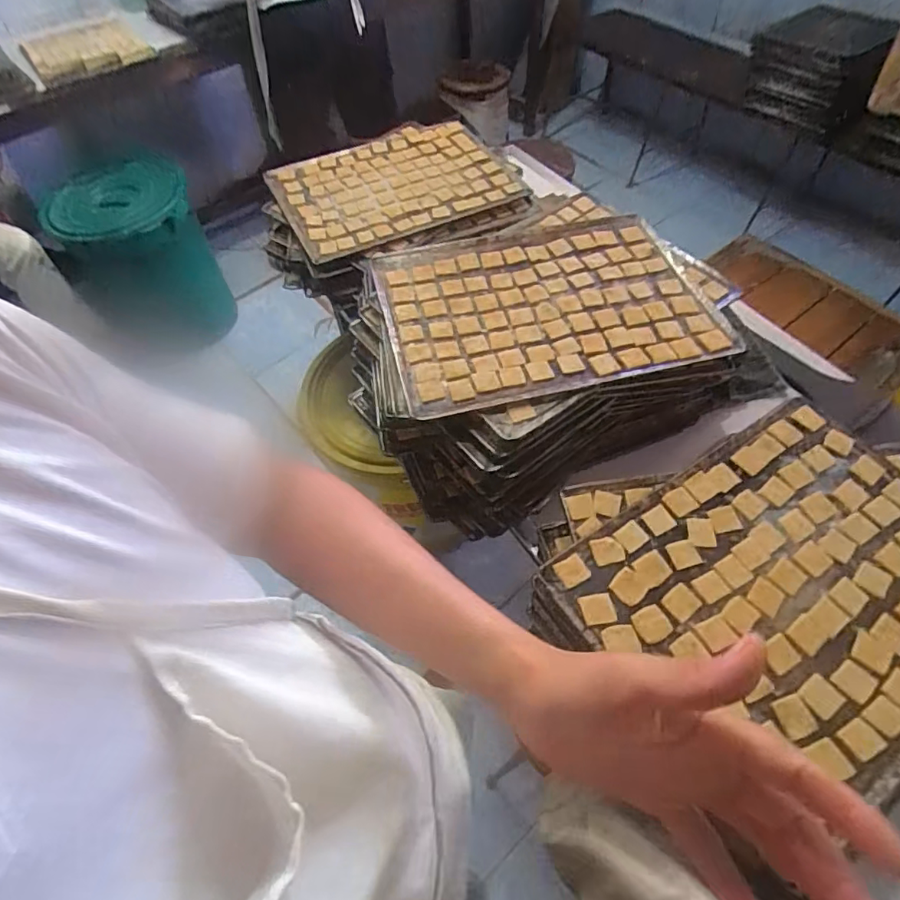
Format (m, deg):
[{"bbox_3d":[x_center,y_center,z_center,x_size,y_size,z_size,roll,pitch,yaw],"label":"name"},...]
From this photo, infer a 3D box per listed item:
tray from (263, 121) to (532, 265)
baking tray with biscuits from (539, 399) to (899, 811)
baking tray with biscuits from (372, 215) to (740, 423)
[{"bbox_3d":[-0.113,-0.523,1.056,0.444,0.032,0.338,-28,59,-15],"label":"tray"},{"bbox_3d":[0.370,0.146,0.575,0.432,0.026,0.327,-30,59,-16],"label":"baking tray with biscuits"},{"bbox_3d":[0.134,-0.211,0.761,0.443,0.028,0.315,-12,56,-6],"label":"baking tray with biscuits"}]

